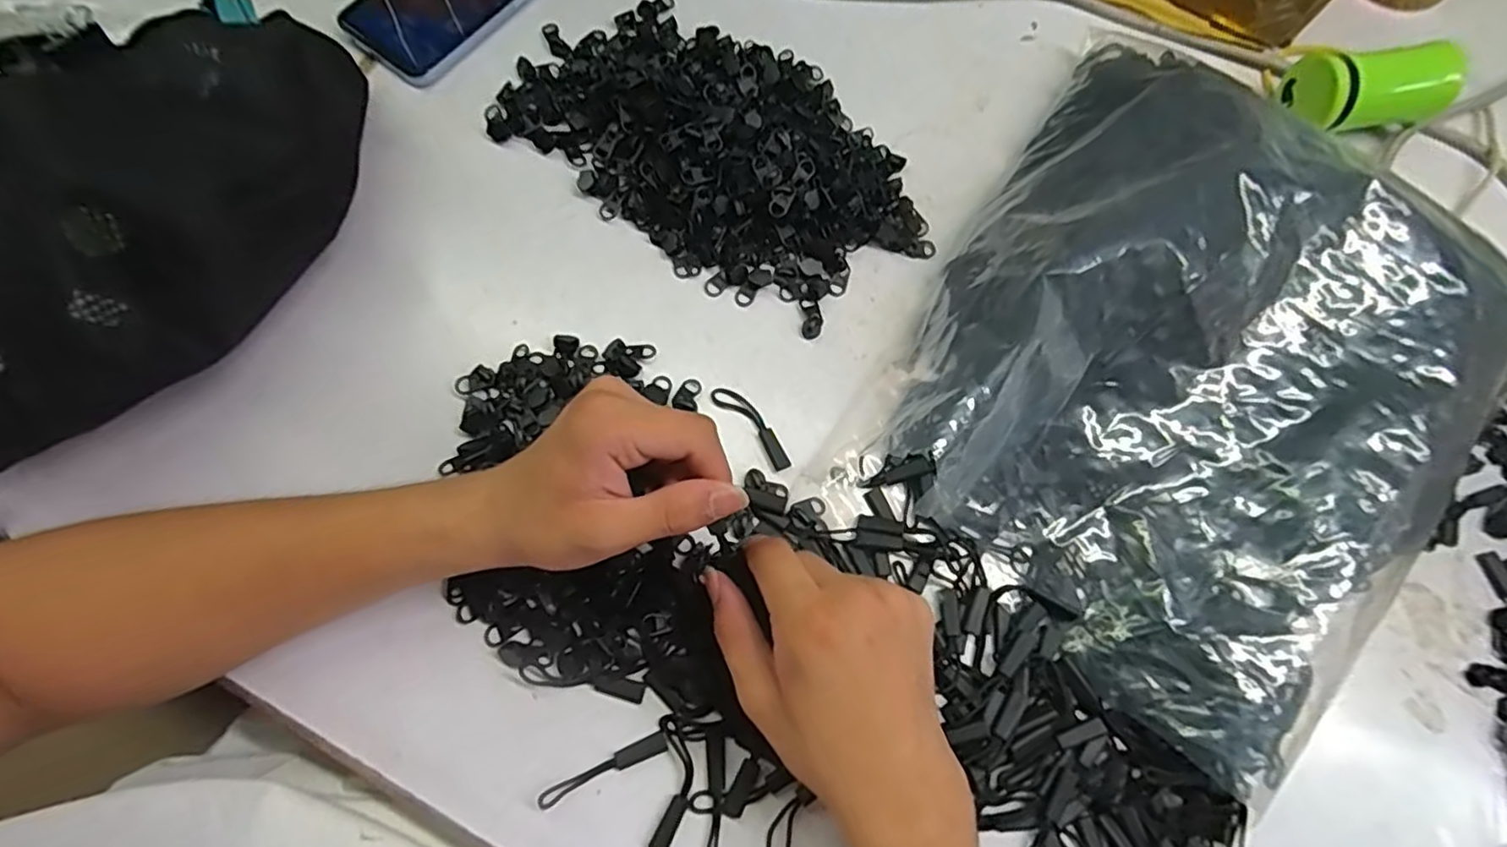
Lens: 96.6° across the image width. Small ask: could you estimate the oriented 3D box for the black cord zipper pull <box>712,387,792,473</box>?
[{"bbox_3d":[0.000,0.001,0.364,0.015,0.004,0.057,-40,79,-13],"label":"black cord zipper pull"}]

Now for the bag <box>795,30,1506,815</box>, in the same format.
[{"bbox_3d":[0.226,-0.029,0.342,0.265,0.083,0.330,35,75,8],"label":"bag"}]

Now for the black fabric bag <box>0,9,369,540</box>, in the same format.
[{"bbox_3d":[-0.303,-0.083,0.314,0.132,0.113,0.284,36,75,8],"label":"black fabric bag"}]

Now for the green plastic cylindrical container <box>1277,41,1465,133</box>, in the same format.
[{"bbox_3d":[0.392,-0.215,0.427,0.095,0.041,0.048,-10,74,-5],"label":"green plastic cylindrical container"}]

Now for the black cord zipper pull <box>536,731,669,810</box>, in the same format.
[{"bbox_3d":[-0.069,0.159,0.308,0.060,0.007,0.009,-23,76,-9],"label":"black cord zipper pull"}]

